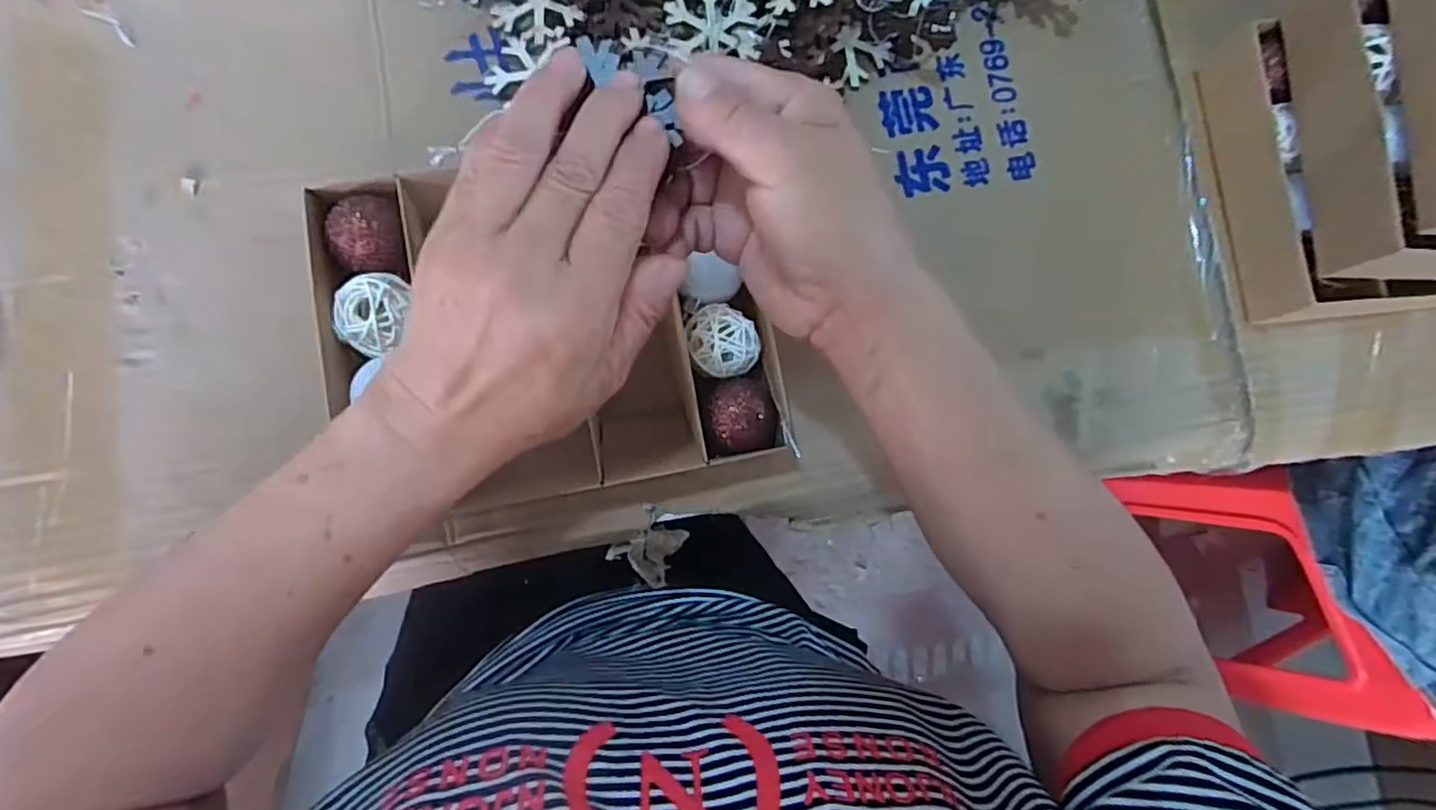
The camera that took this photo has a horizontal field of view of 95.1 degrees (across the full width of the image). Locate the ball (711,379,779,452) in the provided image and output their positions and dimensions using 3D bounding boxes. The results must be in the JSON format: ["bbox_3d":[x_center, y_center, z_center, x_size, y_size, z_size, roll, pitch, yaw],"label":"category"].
[{"bbox_3d":[0.011,0.007,0.338,0.033,0.037,0.035,1,84,-7],"label":"ball"}]

